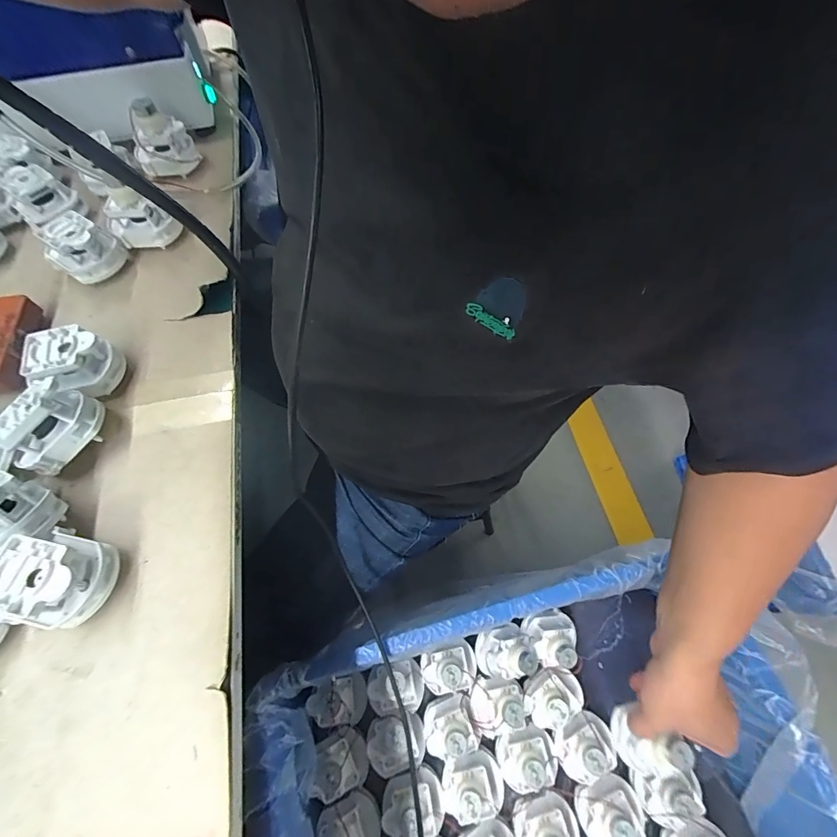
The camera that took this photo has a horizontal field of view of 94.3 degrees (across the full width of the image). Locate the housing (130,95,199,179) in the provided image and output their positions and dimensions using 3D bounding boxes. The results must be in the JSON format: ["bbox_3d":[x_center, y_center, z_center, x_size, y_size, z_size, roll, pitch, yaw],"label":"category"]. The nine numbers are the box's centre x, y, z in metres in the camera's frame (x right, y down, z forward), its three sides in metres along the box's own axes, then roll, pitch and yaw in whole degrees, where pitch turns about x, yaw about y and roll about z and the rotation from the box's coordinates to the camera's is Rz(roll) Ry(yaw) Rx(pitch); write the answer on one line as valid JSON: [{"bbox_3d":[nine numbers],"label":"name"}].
[{"bbox_3d":[-0.317,-0.341,0.475,0.067,0.066,0.057,-29,67,-11],"label":"housing"}]

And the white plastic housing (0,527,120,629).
[{"bbox_3d":[-0.250,0.110,0.268,0.063,0.051,0.059,12,66,8],"label":"white plastic housing"}]

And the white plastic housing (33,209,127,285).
[{"bbox_3d":[-0.356,-0.180,0.409,0.062,0.040,0.058,31,70,15],"label":"white plastic housing"}]

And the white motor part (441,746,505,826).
[{"bbox_3d":[0.062,0.415,0.436,0.069,0.047,0.055,-9,65,-2],"label":"white motor part"}]

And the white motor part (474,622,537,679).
[{"bbox_3d":[0.109,0.294,0.491,0.073,0.043,0.058,-11,65,-3],"label":"white motor part"}]

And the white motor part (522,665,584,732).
[{"bbox_3d":[0.163,0.336,0.467,0.071,0.033,0.060,-42,70,-16],"label":"white motor part"}]

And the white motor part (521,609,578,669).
[{"bbox_3d":[0.172,0.280,0.492,0.062,0.041,0.060,-1,65,2],"label":"white motor part"}]

